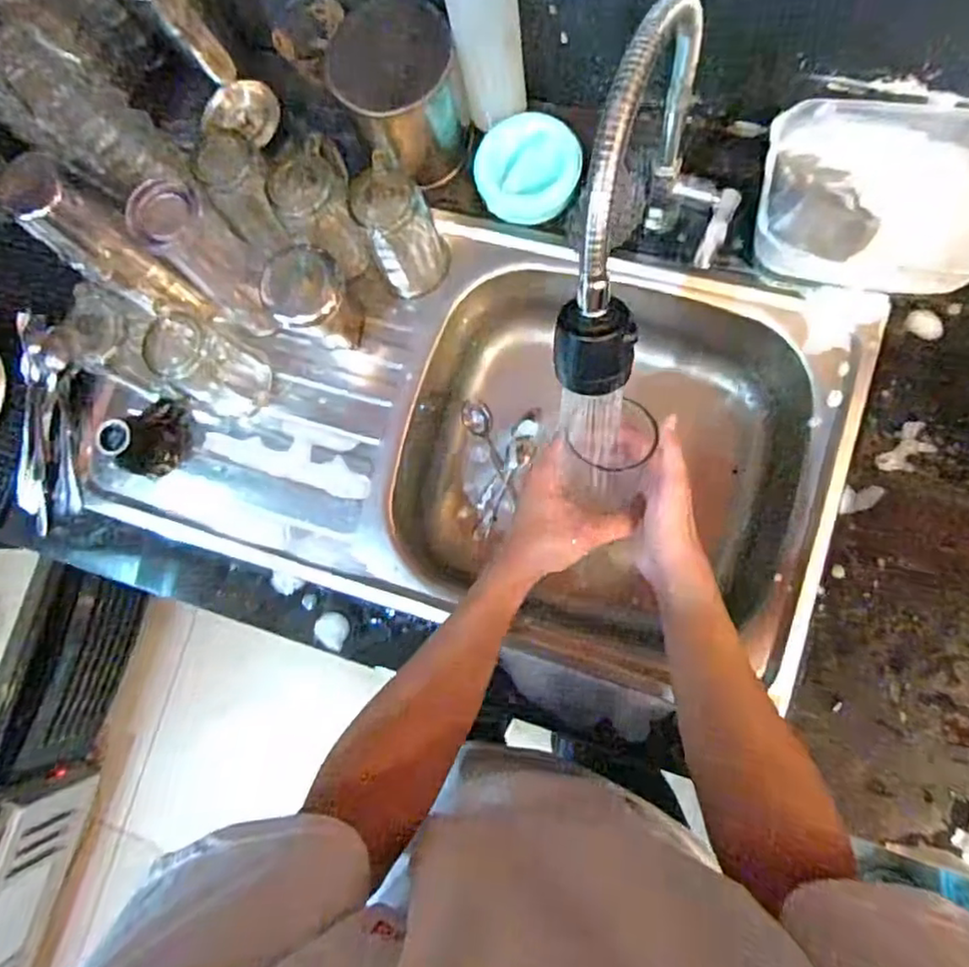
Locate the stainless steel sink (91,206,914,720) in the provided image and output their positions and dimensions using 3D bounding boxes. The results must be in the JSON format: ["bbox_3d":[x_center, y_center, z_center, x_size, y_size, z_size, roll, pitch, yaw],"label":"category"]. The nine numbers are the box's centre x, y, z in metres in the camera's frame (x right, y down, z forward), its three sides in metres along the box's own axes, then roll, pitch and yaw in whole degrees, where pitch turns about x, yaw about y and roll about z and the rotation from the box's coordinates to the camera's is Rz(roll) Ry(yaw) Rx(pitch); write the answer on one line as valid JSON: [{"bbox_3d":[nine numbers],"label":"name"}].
[{"bbox_3d":[-0.025,-0.063,0.696,0.724,0.155,0.395,16,86,11],"label":"stainless steel sink"}]

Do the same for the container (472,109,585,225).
[{"bbox_3d":[0.040,-0.308,0.645,0.106,0.028,0.096,15,86,11],"label":"container"}]

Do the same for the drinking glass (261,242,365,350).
[{"bbox_3d":[-0.160,-0.175,0.634,0.078,0.100,0.070,30,88,11],"label":"drinking glass"}]

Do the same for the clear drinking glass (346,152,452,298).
[{"bbox_3d":[-0.081,-0.244,0.625,0.065,0.120,0.088,-26,82,5],"label":"clear drinking glass"}]

